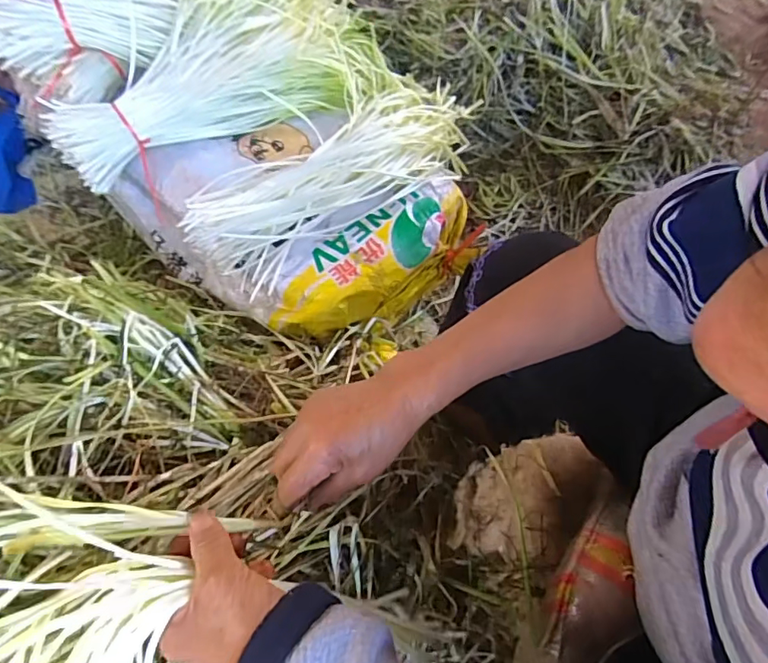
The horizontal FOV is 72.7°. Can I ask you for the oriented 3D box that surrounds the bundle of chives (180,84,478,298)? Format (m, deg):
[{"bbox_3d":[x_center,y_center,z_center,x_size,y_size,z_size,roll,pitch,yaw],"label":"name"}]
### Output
[{"bbox_3d":[-0.050,-0.237,0.775,0.485,0.106,0.160,-39,76,-20],"label":"bundle of chives"}]

